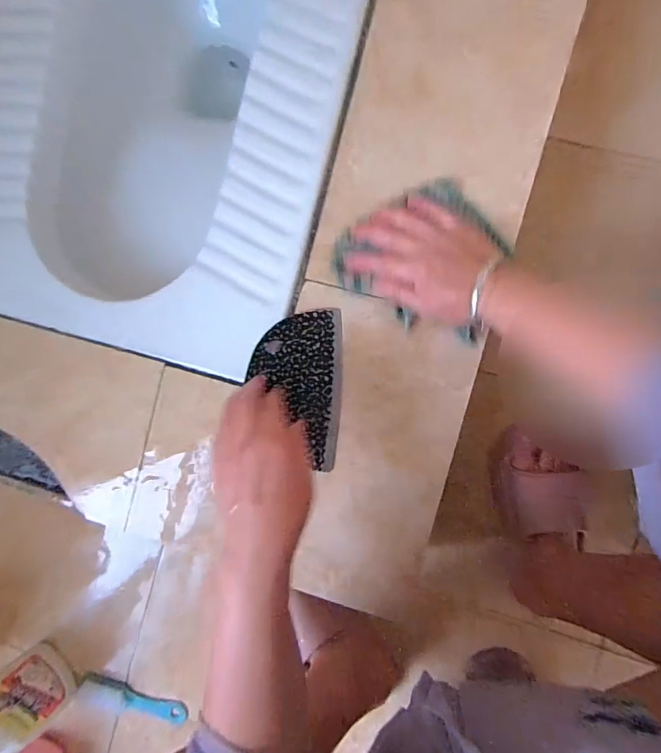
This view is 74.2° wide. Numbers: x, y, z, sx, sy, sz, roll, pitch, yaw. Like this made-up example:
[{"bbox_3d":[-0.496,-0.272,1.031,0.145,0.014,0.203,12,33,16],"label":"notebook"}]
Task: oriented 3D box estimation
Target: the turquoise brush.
[{"bbox_3d":[-0.282,0.471,0.637,0.156,0.020,0.042,29,98,-15],"label":"turquoise brush"}]

